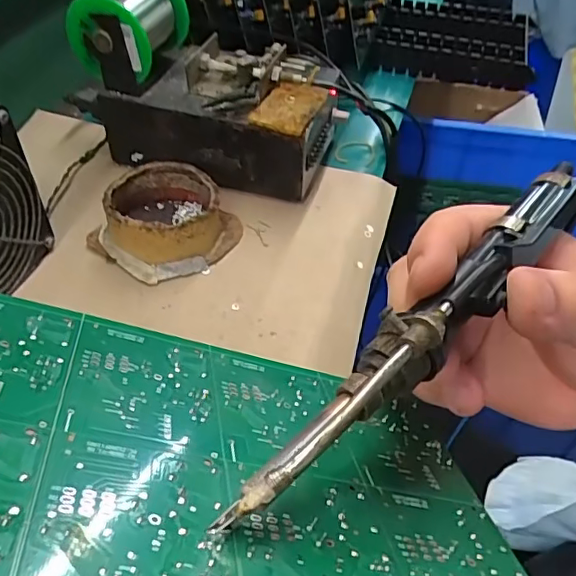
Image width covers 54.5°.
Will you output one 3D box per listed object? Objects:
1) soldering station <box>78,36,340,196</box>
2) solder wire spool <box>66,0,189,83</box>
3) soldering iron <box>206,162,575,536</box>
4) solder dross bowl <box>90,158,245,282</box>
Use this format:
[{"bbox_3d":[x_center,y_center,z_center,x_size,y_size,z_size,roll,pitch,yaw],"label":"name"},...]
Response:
[{"bbox_3d":[-0.070,-0.163,0.495,0.219,0.084,0.125,14,48,7],"label":"soldering station"},{"bbox_3d":[-0.129,-0.217,0.458,0.066,0.062,0.089,16,49,9],"label":"solder wire spool"},{"bbox_3d":[0.051,0.006,0.183,0.022,0.020,0.190,37,55,25],"label":"soldering iron"},{"bbox_3d":[-0.093,-0.054,0.425,0.095,0.038,0.091,1,47,-1],"label":"solder dross bowl"}]

